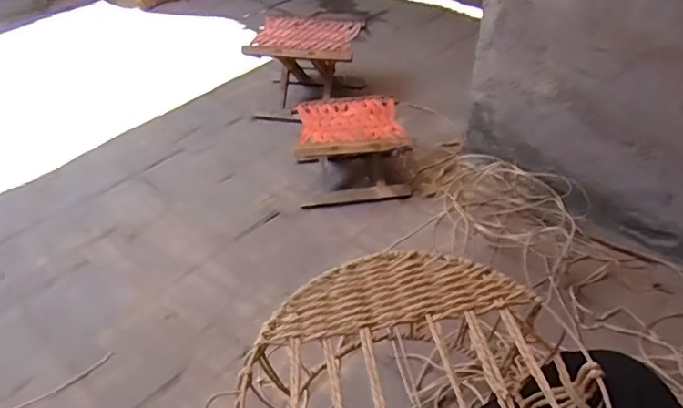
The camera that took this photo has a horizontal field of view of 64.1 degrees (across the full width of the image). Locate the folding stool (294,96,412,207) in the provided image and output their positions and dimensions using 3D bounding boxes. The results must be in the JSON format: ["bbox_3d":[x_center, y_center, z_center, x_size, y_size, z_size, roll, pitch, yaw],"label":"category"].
[{"bbox_3d":[0.019,-0.134,1.395,0.273,0.180,0.237,-8,40,-7],"label":"folding stool"}]

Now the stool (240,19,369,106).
[{"bbox_3d":[-0.098,-0.420,1.653,0.298,0.205,0.272,7,42,9],"label":"stool"}]

